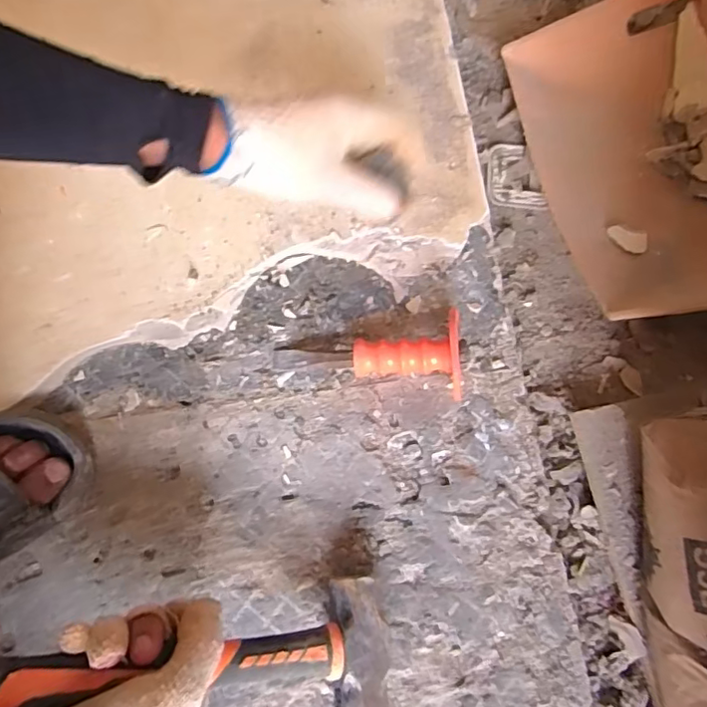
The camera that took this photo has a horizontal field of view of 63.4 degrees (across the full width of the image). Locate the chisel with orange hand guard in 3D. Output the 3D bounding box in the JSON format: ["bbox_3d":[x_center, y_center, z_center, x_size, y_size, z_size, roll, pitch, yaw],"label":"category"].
[{"bbox_3d":[0.014,0.008,0.512,0.167,0.052,0.065,-3,74,13],"label":"chisel with orange hand guard"}]

